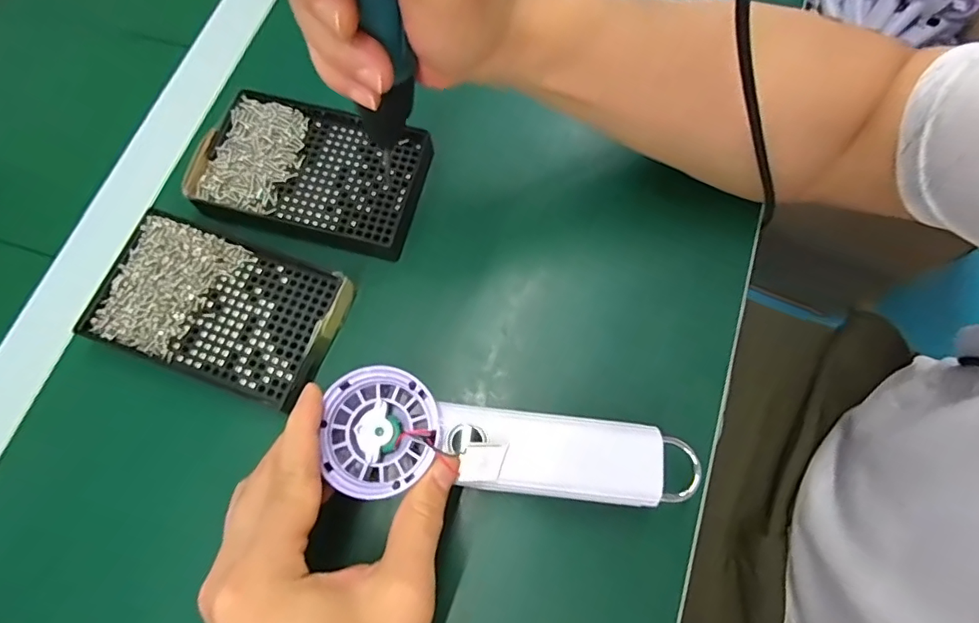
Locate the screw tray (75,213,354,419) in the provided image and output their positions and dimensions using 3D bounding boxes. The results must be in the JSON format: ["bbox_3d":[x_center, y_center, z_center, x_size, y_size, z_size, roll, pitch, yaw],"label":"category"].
[{"bbox_3d":[-0.164,-0.003,0.314,0.140,0.014,0.084,19,73,6],"label":"screw tray"}]

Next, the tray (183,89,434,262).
[{"bbox_3d":[-0.117,-0.093,0.344,0.140,0.017,0.095,12,73,4],"label":"tray"}]

